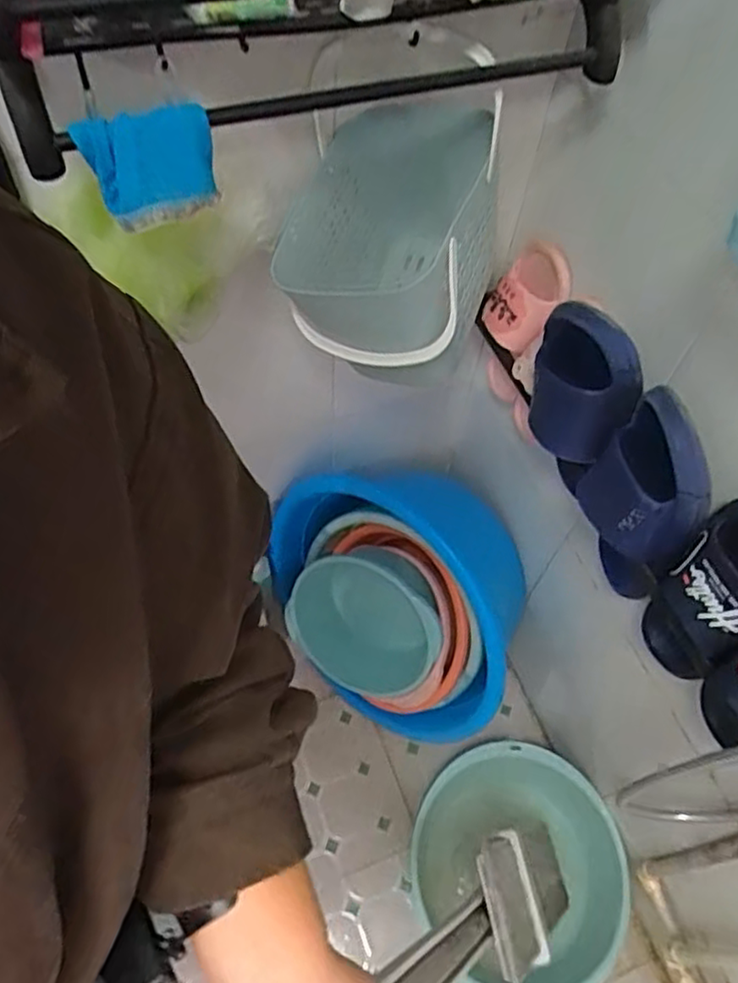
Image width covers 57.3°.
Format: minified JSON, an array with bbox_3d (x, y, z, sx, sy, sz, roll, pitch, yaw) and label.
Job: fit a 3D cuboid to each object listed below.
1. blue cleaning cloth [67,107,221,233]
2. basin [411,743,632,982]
[{"bbox_3d":[-0.158,-0.235,0.490,0.090,0.066,0.044,-14,60,-12],"label":"blue cleaning cloth"},{"bbox_3d":[0.237,0.614,1.102,0.326,0.160,0.360,-20,62,-14],"label":"basin"}]

